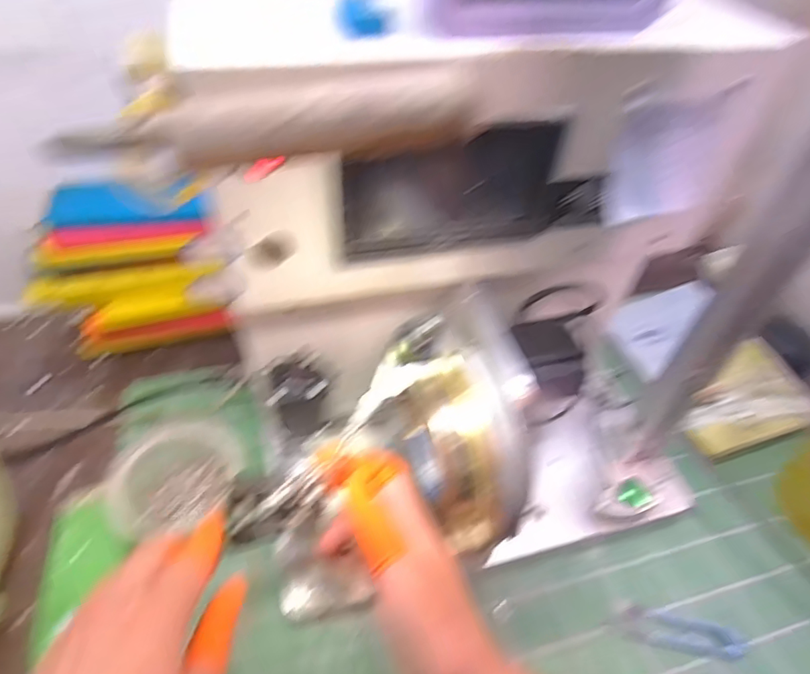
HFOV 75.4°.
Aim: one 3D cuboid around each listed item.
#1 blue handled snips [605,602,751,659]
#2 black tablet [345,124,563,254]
[{"bbox_3d":[0.206,0.223,0.397,0.096,0.011,0.025,11,46,5],"label":"blue handled snips"},{"bbox_3d":[0.029,-0.086,0.315,0.130,0.071,0.008,-8,48,-13],"label":"black tablet"}]

